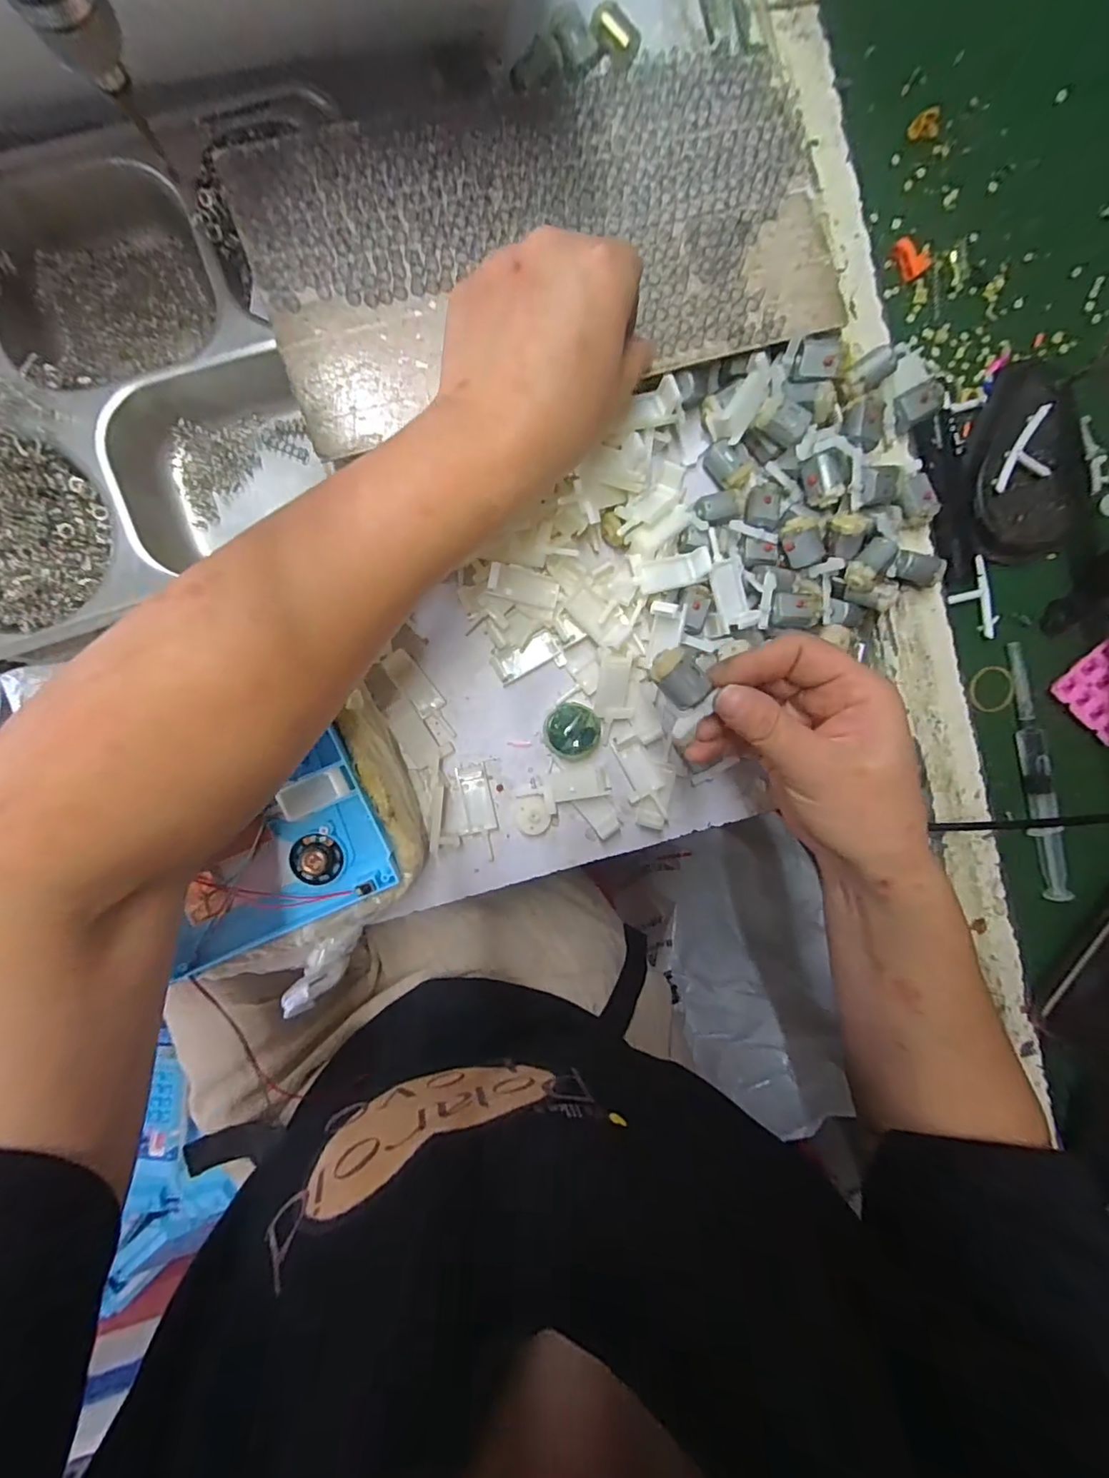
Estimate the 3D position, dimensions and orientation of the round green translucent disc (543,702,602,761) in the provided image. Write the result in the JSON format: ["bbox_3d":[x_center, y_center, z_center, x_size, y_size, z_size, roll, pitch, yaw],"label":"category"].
[{"bbox_3d":[0.011,-0.005,0.336,0.035,0.018,0.034,0,95,-5],"label":"round green translucent disc"}]

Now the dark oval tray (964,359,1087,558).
[{"bbox_3d":[0.293,-0.170,0.335,0.075,0.022,0.112,-5,95,-4],"label":"dark oval tray"}]

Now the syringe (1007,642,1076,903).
[{"bbox_3d":[0.316,0.024,0.357,0.014,0.012,0.171,-14,96,-4],"label":"syringe"}]

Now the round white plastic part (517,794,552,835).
[{"bbox_3d":[-0.013,0.048,0.342,0.021,0.008,0.024,-22,96,-3],"label":"round white plastic part"}]

